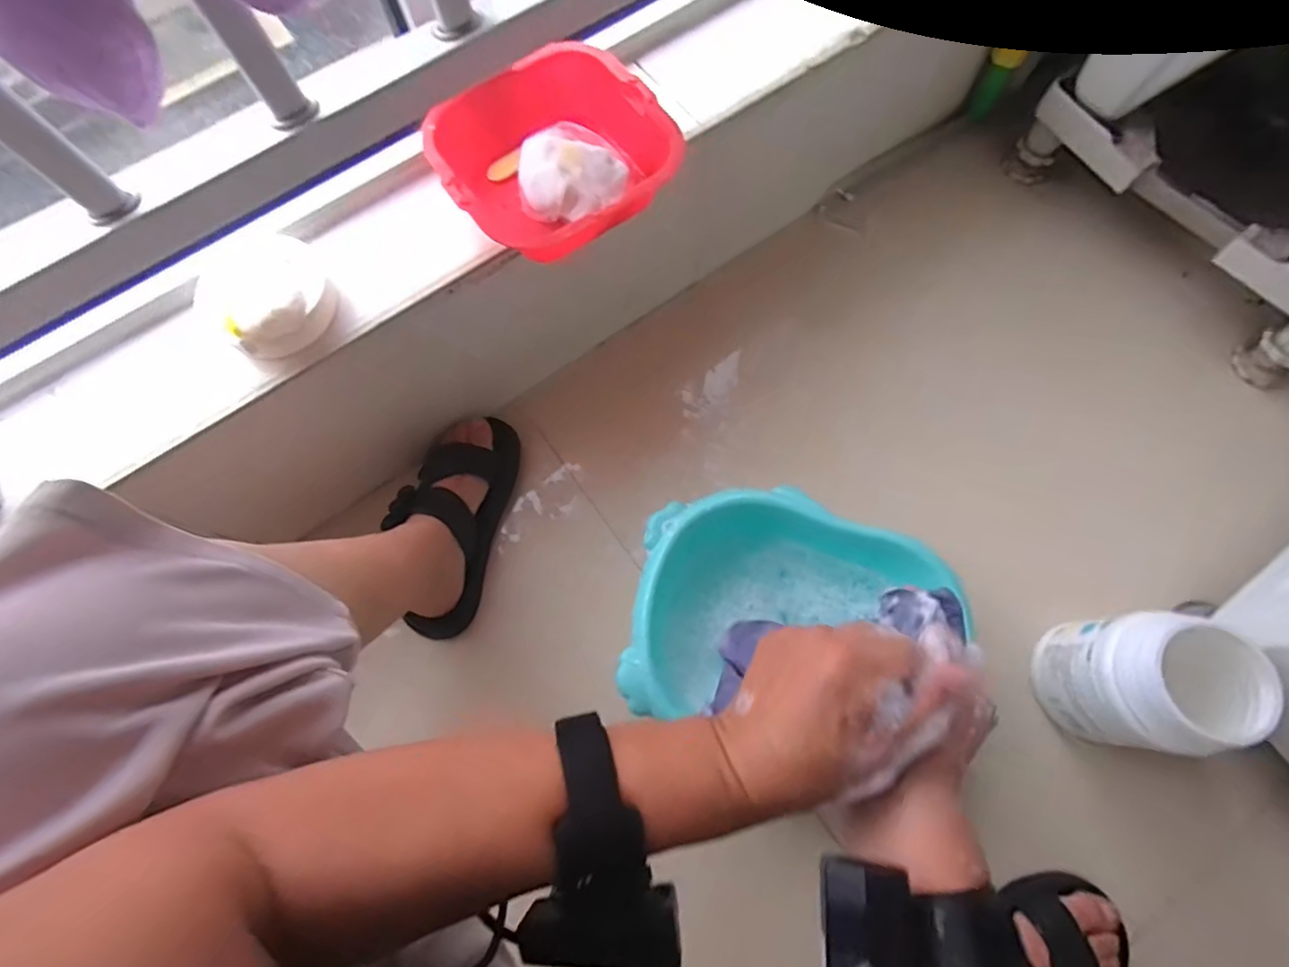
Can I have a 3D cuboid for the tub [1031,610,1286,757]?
[{"bbox_3d":[0.434,0.174,0.522,0.096,0.148,0.106,5,72,4],"label":"tub"}]

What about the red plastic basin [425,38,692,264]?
[{"bbox_3d":[-0.083,-0.288,0.519,0.187,0.063,0.194,-36,74,-9],"label":"red plastic basin"}]

